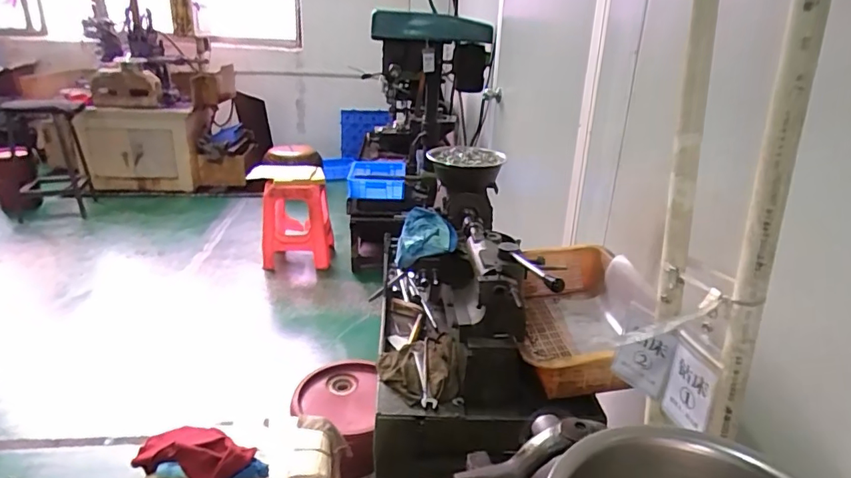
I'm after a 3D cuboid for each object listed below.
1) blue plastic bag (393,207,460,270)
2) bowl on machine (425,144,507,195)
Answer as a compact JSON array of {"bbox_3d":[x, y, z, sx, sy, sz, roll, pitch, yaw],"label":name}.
[{"bbox_3d":[0.006,0.002,1.031,0.111,0.082,0.127,6,22,9],"label":"blue plastic bag"},{"bbox_3d":[0.089,-0.150,1.136,0.149,0.083,0.136,2,22,-1],"label":"bowl on machine"}]

